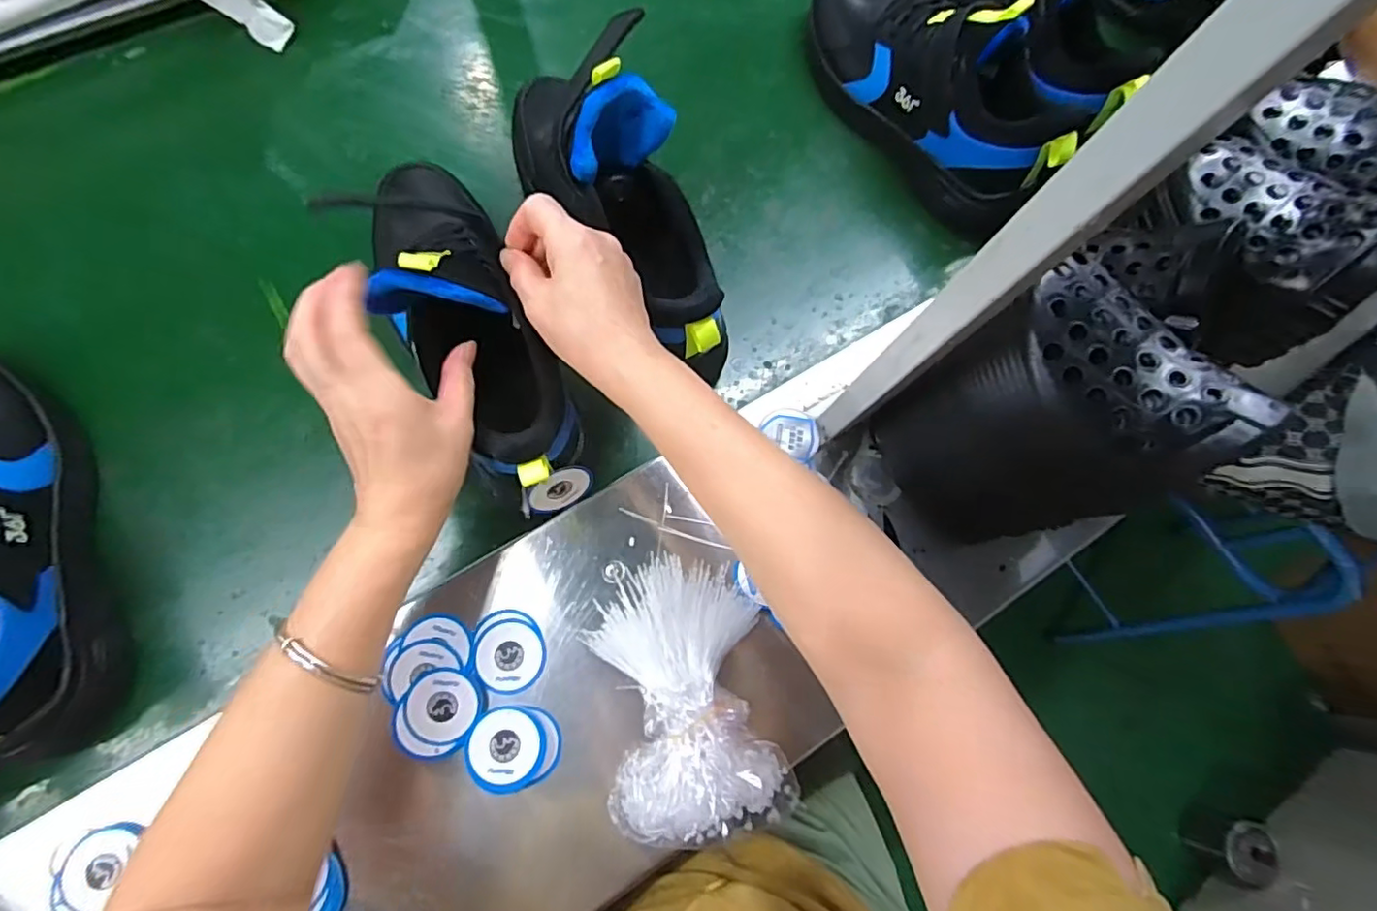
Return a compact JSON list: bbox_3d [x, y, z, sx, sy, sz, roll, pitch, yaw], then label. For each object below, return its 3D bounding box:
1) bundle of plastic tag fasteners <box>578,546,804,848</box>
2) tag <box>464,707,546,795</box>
[{"bbox_3d":[-0.003,0.162,0.409,0.112,0.033,0.174,-14,67,2],"label":"bundle of plastic tag fasteners"},{"bbox_3d":[-0.120,0.193,0.392,0.049,0.010,0.050,0,84,-4],"label":"tag"}]

